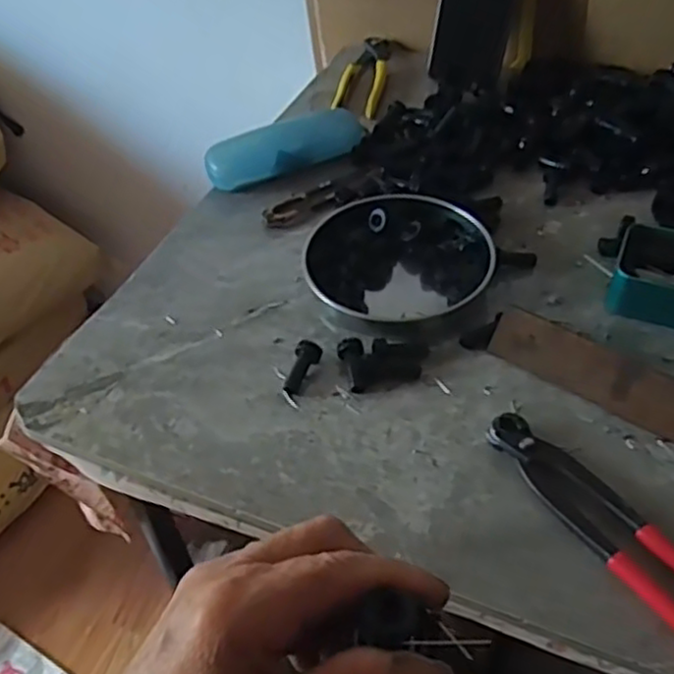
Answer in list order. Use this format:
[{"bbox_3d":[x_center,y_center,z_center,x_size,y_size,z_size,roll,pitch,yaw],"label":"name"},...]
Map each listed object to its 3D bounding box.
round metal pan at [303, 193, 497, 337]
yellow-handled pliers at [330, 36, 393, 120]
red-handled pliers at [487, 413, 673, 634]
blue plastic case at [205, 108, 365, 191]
[{"bbox_3d":[0.046,-0.056,0.531,0.133,0.034,0.131,-2,46,2],"label":"round metal pan"},{"bbox_3d":[0.030,-0.284,0.767,0.046,0.013,0.171,5,47,9],"label":"yellow-handled pliers"},{"bbox_3d":[0.156,0.111,0.379,0.038,0.014,0.193,-30,51,-23],"label":"red-handled pliers"},{"bbox_3d":[-0.042,-0.177,0.652,0.157,0.028,0.055,-29,51,-22],"label":"blue plastic case"}]

